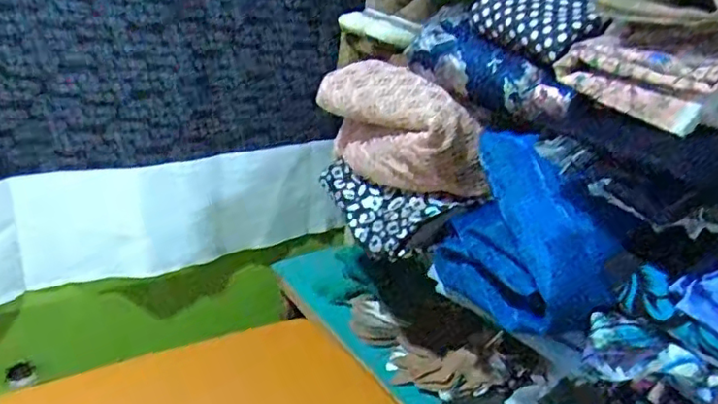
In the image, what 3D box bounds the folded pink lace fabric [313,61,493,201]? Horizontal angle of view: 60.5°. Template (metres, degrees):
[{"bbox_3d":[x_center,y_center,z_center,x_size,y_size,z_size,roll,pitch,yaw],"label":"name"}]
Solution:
[{"bbox_3d":[0.058,-0.109,0.966,0.096,0.170,0.305,-17,34,-41],"label":"folded pink lace fabric"}]

